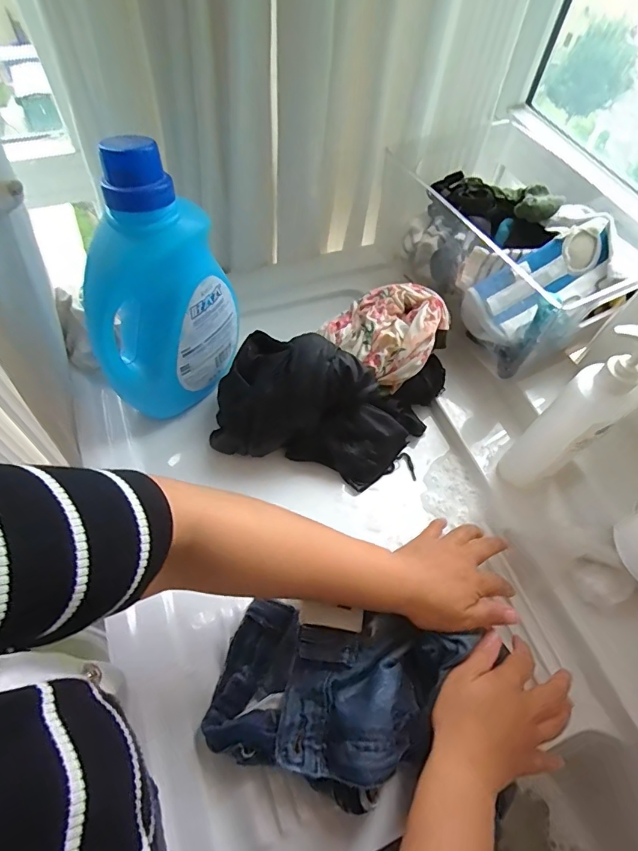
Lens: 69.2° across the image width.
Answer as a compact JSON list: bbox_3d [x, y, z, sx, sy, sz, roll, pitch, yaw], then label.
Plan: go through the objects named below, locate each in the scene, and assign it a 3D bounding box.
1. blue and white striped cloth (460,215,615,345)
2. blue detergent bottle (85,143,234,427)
[{"bbox_3d":[0.279,-0.186,0.572,0.203,0.078,0.095,-33,63,7],"label":"blue and white striped cloth"},{"bbox_3d":[-0.172,-0.133,0.500,0.091,0.271,0.149,31,62,15],"label":"blue detergent bottle"}]

